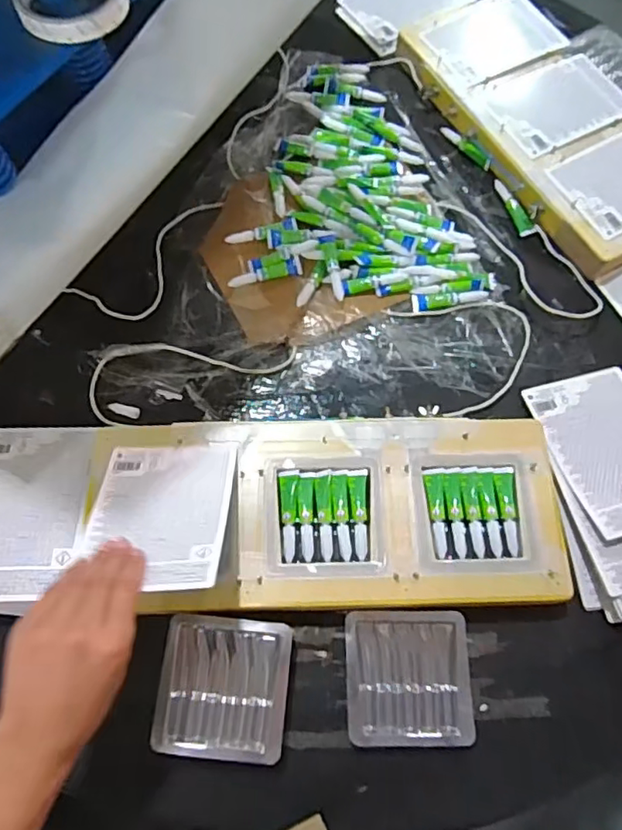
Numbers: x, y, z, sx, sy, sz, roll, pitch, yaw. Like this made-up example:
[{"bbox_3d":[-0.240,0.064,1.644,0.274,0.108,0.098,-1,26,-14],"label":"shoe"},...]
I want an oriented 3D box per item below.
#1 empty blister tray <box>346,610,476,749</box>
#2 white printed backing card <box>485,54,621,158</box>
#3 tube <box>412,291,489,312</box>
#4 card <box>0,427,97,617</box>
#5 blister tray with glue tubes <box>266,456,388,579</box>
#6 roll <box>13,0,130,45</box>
[{"bbox_3d":[0.083,0.223,0.494,0.102,0.016,0.105,0,68,-1],"label":"empty blister tray"},{"bbox_3d":[0.312,-0.391,0.725,0.174,0.006,0.120,-26,70,-11],"label":"white printed backing card"},{"bbox_3d":[0.156,-0.128,0.650,0.085,0.009,0.018,-5,68,-3],"label":"tube"},{"bbox_3d":[-0.262,0.089,0.532,0.115,0.013,0.174,-4,61,1],"label":"card"},{"bbox_3d":[0.012,0.091,0.528,0.104,0.010,0.106,-1,68,-1],"label":"blister tray with glue tubes"},{"bbox_3d":[-0.198,-0.345,0.481,0.089,0.016,0.094,0,67,-1],"label":"roll"}]

